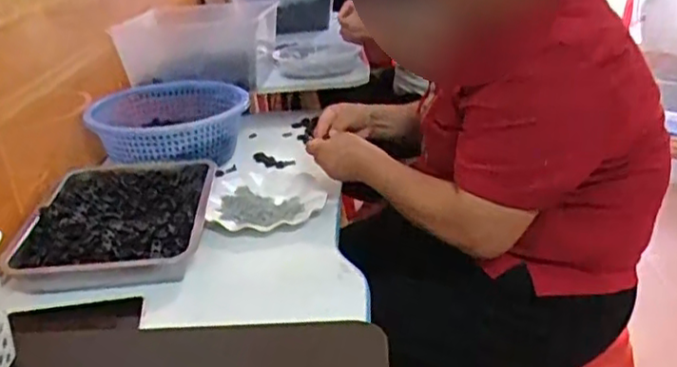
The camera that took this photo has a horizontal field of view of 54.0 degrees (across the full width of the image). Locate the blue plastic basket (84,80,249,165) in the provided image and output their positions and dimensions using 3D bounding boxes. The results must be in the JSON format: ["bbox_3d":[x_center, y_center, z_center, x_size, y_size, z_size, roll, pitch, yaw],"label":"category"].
[{"bbox_3d":[-0.305,-0.113,1.210,0.269,0.099,0.249,-6,25,-4],"label":"blue plastic basket"}]

